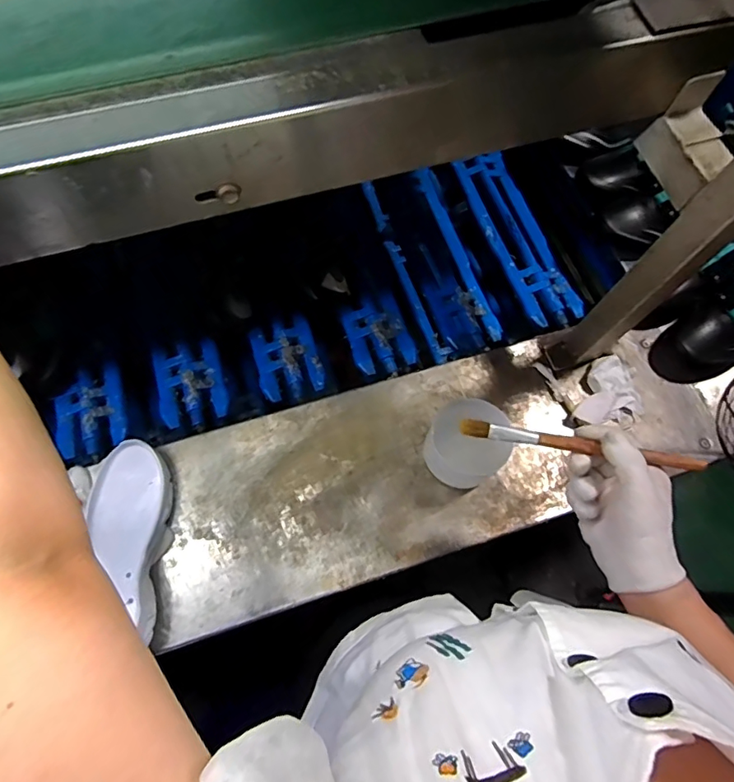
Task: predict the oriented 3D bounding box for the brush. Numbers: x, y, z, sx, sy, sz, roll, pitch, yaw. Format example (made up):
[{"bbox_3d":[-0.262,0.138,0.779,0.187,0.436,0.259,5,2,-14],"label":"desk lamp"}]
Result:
[{"bbox_3d":[0.171,0.044,0.396,0.188,0.010,0.012,9,70,10],"label":"brush"}]

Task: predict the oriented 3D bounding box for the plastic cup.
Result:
[{"bbox_3d":[0.116,0.064,0.591,0.081,0.080,0.092,9,70,2],"label":"plastic cup"}]

